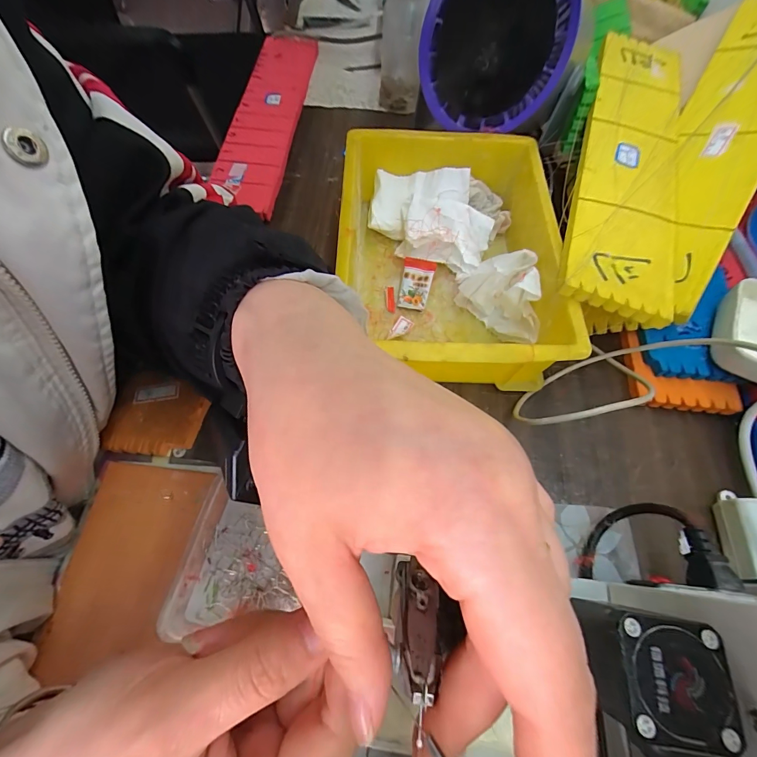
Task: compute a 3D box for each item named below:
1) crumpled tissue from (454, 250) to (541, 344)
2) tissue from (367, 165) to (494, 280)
[{"bbox_3d":[0.115,-0.073,0.321,0.079,0.064,0.049,41,70,16],"label":"crumpled tissue"},{"bbox_3d":[0.052,-0.165,0.358,0.119,0.035,0.103,11,65,4],"label":"tissue"}]

